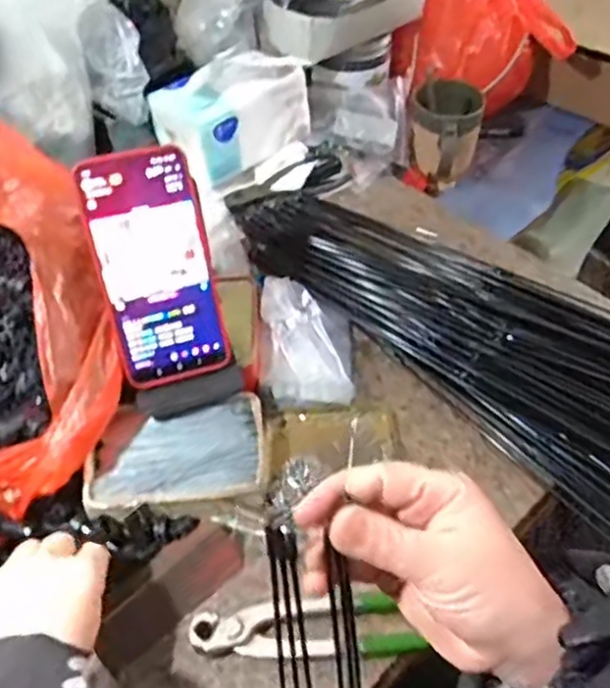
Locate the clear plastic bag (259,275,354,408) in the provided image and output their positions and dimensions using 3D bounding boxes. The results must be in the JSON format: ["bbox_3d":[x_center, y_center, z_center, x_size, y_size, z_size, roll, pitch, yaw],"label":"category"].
[{"bbox_3d":[0.002,-0.004,0.553,0.077,0.058,0.105,1,50,0],"label":"clear plastic bag"}]

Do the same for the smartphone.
[{"bbox_3d":[-0.104,-0.052,0.470,0.078,0.163,0.007,-15,21,-13],"label":"smartphone"}]

